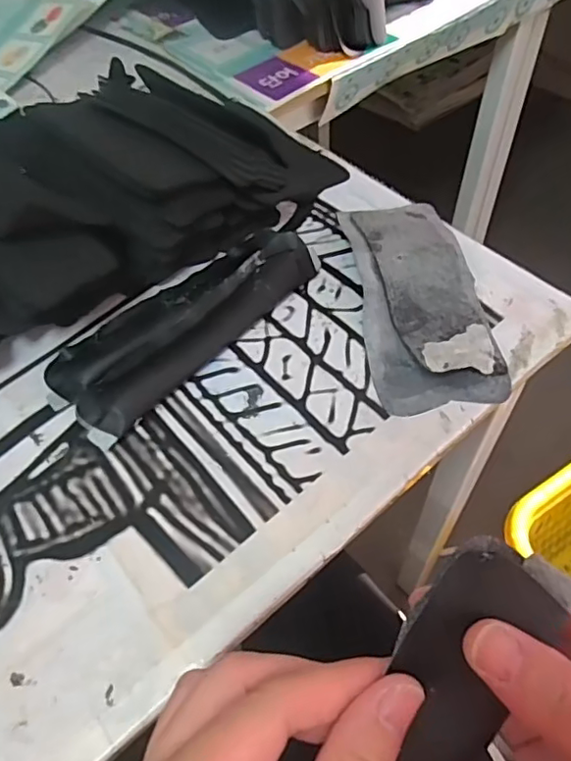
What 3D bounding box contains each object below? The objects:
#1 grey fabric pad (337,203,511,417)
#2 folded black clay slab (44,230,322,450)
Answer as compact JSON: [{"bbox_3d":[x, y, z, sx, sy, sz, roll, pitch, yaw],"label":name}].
[{"bbox_3d":[0.105,-0.073,0.448,0.095,0.028,0.207,-7,52,0],"label":"grey fabric pad"},{"bbox_3d":[-0.080,-0.051,0.452,0.089,0.024,0.228,34,63,27],"label":"folded black clay slab"}]

